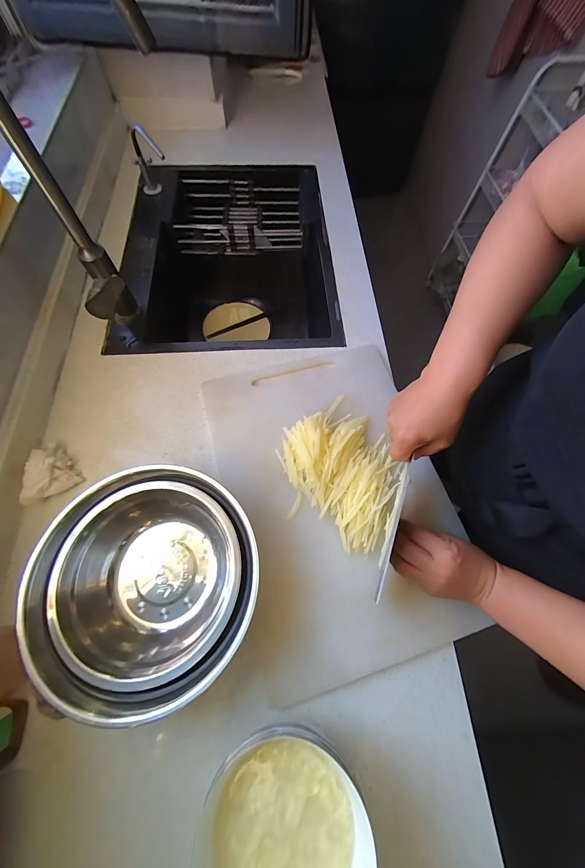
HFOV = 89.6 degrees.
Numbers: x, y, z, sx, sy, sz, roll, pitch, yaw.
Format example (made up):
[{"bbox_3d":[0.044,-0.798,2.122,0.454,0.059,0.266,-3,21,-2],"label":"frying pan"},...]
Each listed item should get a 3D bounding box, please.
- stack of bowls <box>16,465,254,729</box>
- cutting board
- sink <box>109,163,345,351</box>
[{"bbox_3d":[-0.172,0.175,0.359,0.244,0.077,0.230,37,72,14],"label":"stack of bowls"},{"bbox_3d":[0.057,0.072,0.443,0.313,0.015,0.459,-14,68,-6],"label":"cutting board"},{"bbox_3d":[-0.153,-0.375,0.753,0.468,0.251,0.563,-2,68,-3],"label":"sink"}]

